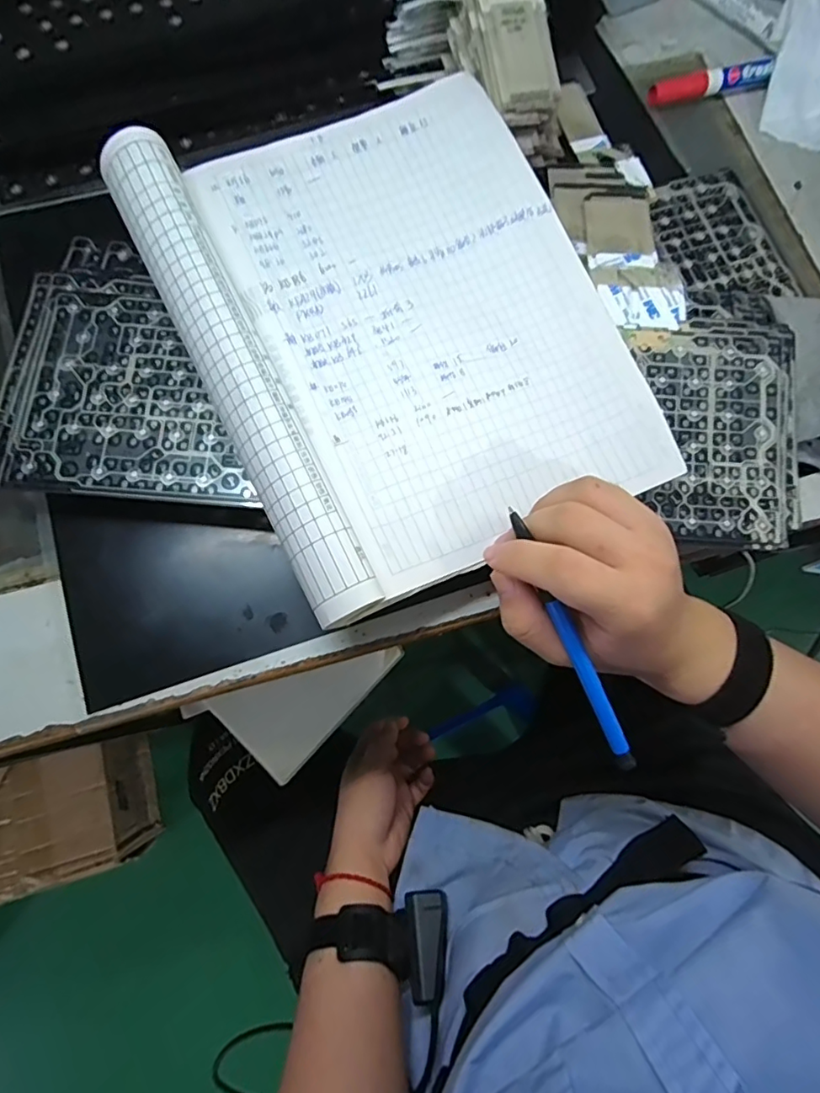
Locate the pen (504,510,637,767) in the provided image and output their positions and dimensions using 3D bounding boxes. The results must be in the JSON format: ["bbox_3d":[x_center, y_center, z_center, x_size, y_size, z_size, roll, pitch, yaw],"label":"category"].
[{"bbox_3d":[0.078,0.046,0.261,0.009,0.004,0.140,-26,94,-9],"label":"pen"}]

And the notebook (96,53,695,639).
[{"bbox_3d":[-0.007,-0.136,0.301,0.225,0.043,0.292,-24,77,-9],"label":"notebook"}]

